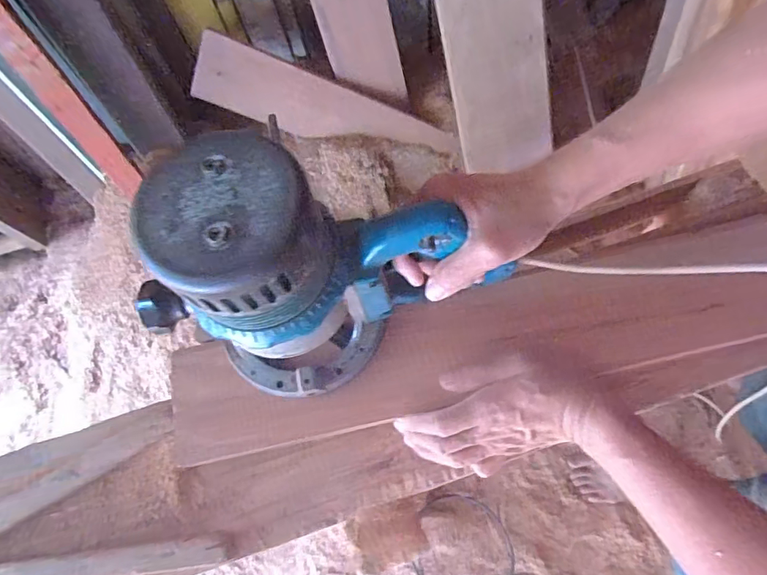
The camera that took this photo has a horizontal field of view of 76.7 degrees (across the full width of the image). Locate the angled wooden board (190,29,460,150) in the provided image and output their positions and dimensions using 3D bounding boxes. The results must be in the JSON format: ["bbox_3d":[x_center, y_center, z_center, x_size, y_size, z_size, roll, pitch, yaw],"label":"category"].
[{"bbox_3d":[-0.114,-0.397,1.112,0.591,0.142,0.026,13,38,-25],"label":"angled wooden board"}]

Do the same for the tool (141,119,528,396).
[{"bbox_3d":[-0.042,0.001,0.350,0.178,0.196,0.107,1,67,2],"label":"tool"}]

